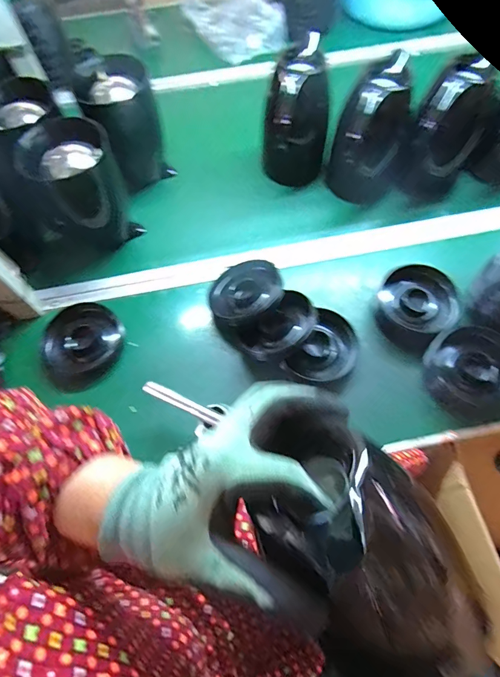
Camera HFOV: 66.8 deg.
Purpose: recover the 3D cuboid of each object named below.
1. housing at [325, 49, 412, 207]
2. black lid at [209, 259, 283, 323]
[{"bbox_3d":[0.208,-0.333,0.653,0.122,0.198,0.106,-15,64,-5],"label":"housing"},{"bbox_3d":[-0.011,-0.081,0.605,0.117,0.014,0.119,-13,55,19],"label":"black lid"}]

